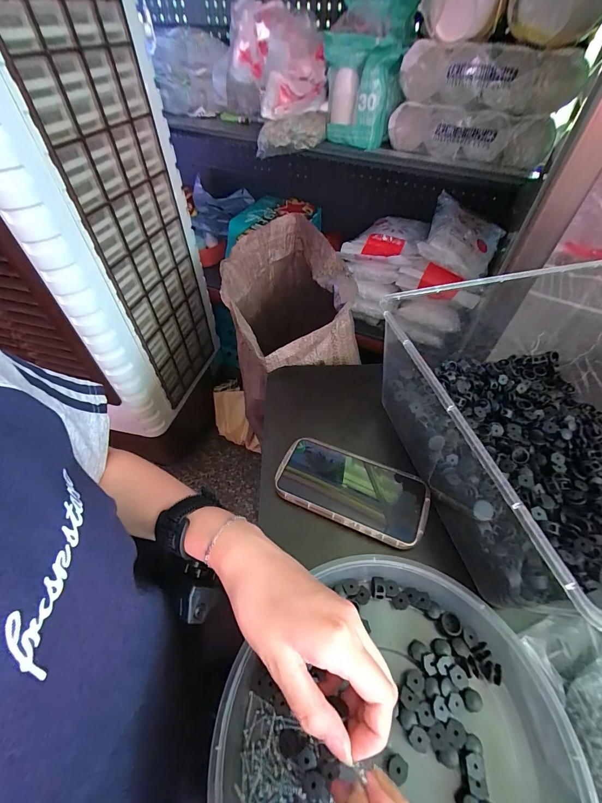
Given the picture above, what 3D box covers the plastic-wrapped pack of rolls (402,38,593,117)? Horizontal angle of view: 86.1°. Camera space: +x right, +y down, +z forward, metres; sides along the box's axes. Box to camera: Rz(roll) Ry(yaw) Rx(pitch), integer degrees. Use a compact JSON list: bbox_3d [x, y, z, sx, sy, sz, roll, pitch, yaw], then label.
[{"bbox_3d":[0.302,-0.530,0.528,0.273,0.074,0.063,22,56,18],"label":"plastic-wrapped pack of rolls"}]

